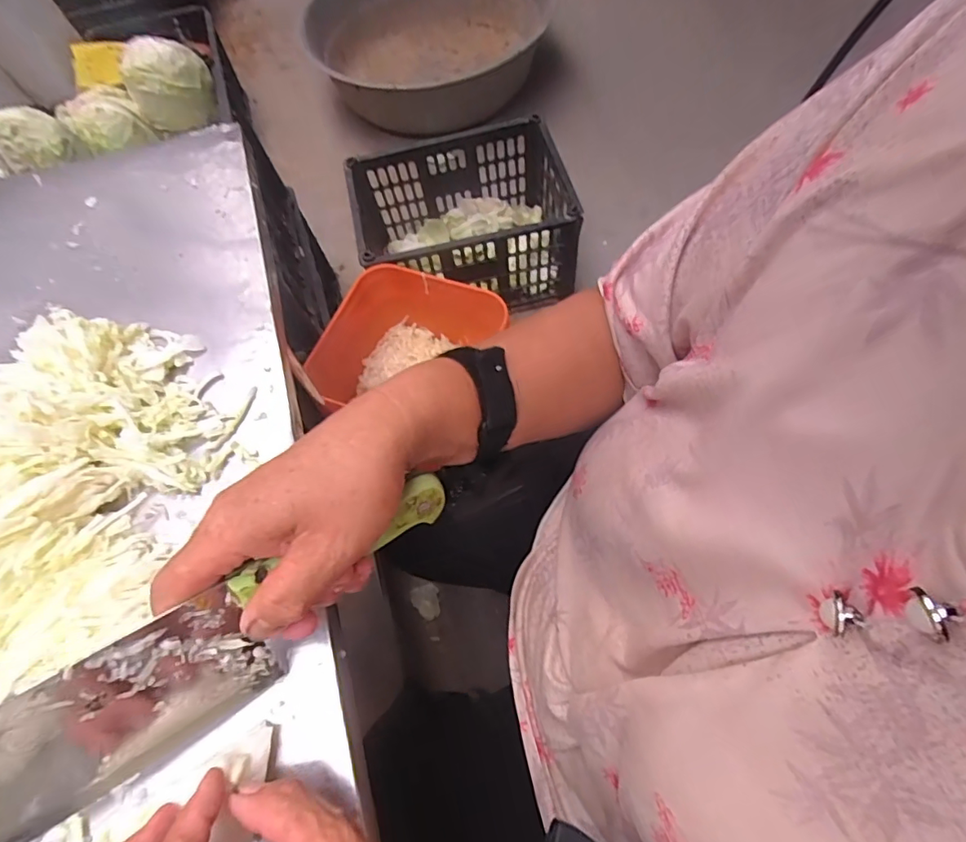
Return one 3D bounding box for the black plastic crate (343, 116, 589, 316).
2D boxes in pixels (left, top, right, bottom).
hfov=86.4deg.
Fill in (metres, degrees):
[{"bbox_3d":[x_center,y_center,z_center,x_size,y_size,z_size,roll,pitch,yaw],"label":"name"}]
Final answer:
[{"bbox_3d":[-0.048,-0.466,1.240,0.476,0.258,0.347,-16,66,-2],"label":"black plastic crate"}]

